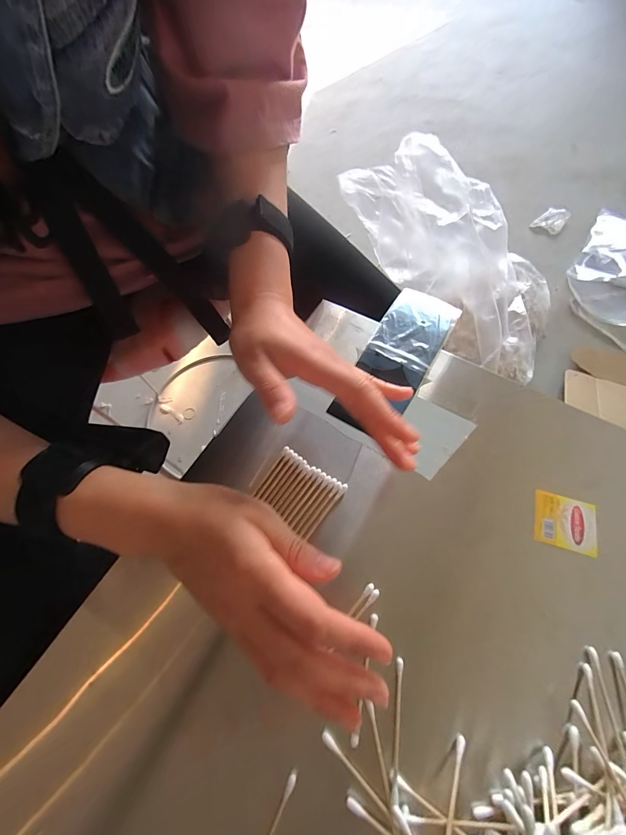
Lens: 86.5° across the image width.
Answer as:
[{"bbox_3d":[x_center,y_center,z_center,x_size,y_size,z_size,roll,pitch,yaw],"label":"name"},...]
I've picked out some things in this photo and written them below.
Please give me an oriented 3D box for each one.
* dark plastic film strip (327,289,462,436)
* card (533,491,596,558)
[{"bbox_3d":[0.083,-0.062,0.324,0.065,0.006,0.179,28,70,15],"label":"dark plastic film strip"},{"bbox_3d":[0.191,0.080,0.253,0.042,0.004,0.039,15,66,10],"label":"card"}]

